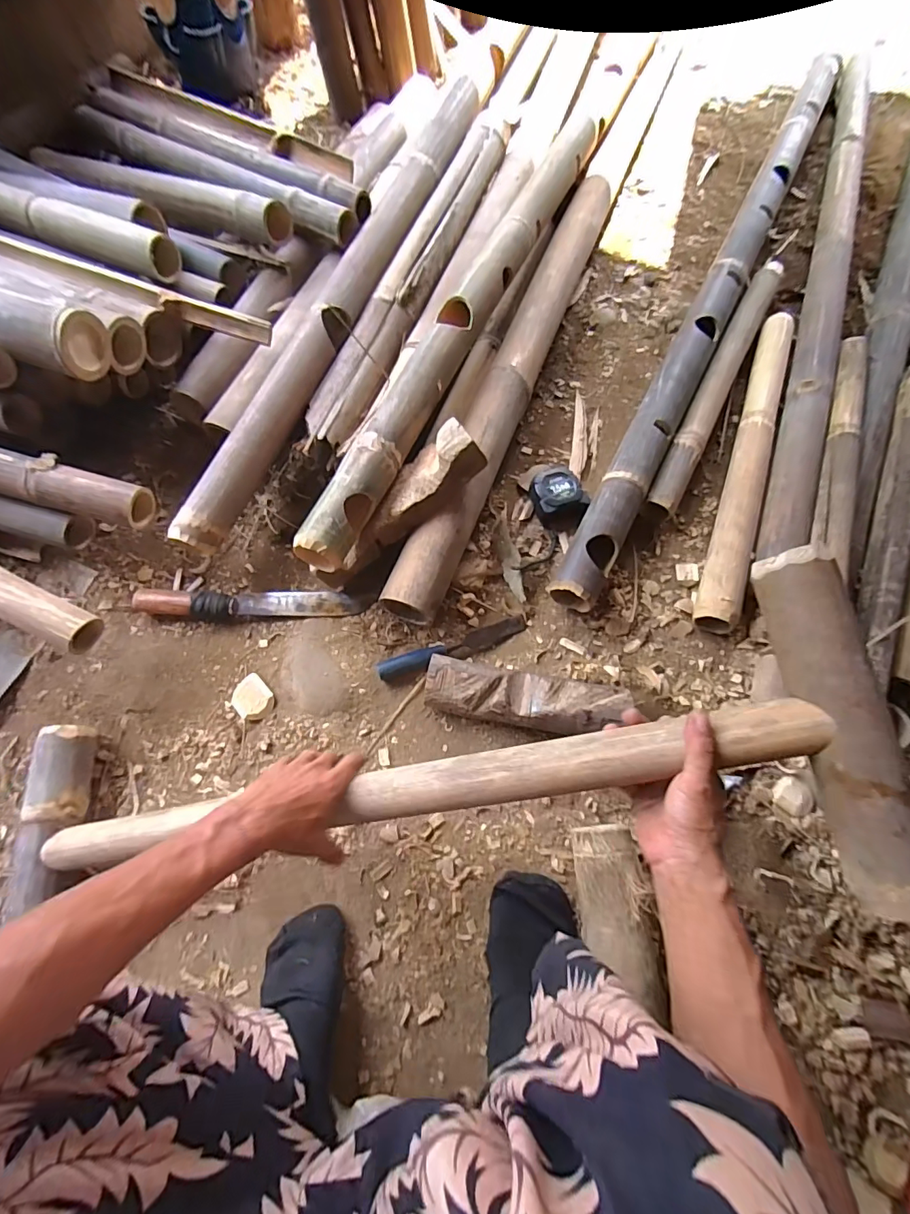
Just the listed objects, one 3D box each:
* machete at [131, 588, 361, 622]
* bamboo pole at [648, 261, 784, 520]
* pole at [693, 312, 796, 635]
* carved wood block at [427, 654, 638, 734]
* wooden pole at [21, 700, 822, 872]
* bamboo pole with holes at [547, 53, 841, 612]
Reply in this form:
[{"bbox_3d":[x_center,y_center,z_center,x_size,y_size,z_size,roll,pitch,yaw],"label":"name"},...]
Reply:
[{"bbox_3d":[-0.309,-0.007,0.705,0.313,0.031,0.039,-2,70,-1],"label":"machete"},{"bbox_3d":[0.472,-0.406,0.849,0.053,0.055,0.637,28,72,10],"label":"bamboo pole"},{"bbox_3d":[0.487,-0.253,0.783,0.056,0.060,0.638,20,71,7],"label":"pole"},{"bbox_3d":[0.096,0.126,0.643,0.270,0.058,0.075,9,69,4],"label":"carved wood block"},{"bbox_3d":[-0.078,0.190,0.476,0.787,0.039,0.047,-14,70,13],"label":"wooden pole"},{"bbox_3d":[0.519,-0.618,0.912,0.082,0.079,1.497,27,71,10],"label":"bamboo pole with holes"}]

